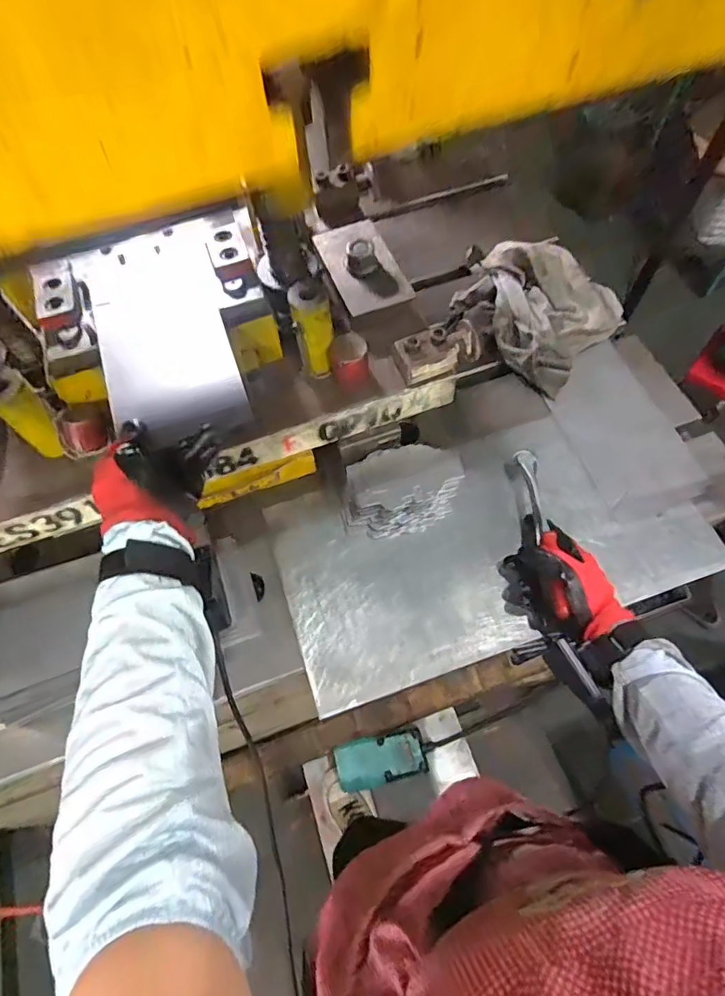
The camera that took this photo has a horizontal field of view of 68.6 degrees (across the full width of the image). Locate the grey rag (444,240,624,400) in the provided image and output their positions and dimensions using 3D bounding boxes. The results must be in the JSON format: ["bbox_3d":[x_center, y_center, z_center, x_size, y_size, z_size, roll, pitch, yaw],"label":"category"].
[{"bbox_3d":[0.238,-0.273,0.749,0.212,0.065,0.188,39,71,21],"label":"grey rag"}]

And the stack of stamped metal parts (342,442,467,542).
[{"bbox_3d":[0.046,-0.008,0.635,0.145,0.061,0.083,-13,62,-3],"label":"stack of stamped metal parts"}]

